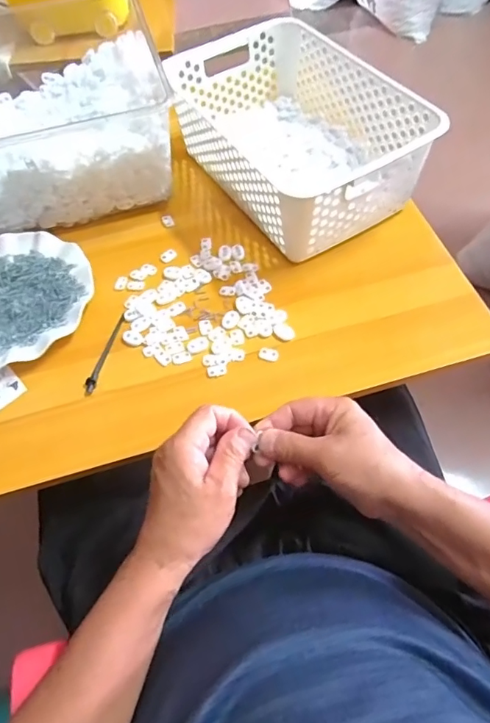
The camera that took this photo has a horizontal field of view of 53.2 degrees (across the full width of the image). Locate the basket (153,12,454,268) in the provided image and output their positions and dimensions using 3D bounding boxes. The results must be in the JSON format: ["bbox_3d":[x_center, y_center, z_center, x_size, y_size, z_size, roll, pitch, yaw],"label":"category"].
[{"bbox_3d":[0.054,-0.275,0.602,0.199,0.118,0.299,-29,61,-14],"label":"basket"}]

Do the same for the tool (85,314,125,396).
[{"bbox_3d":[-0.147,-0.009,0.514,0.009,0.006,0.099,10,59,9],"label":"tool"}]

